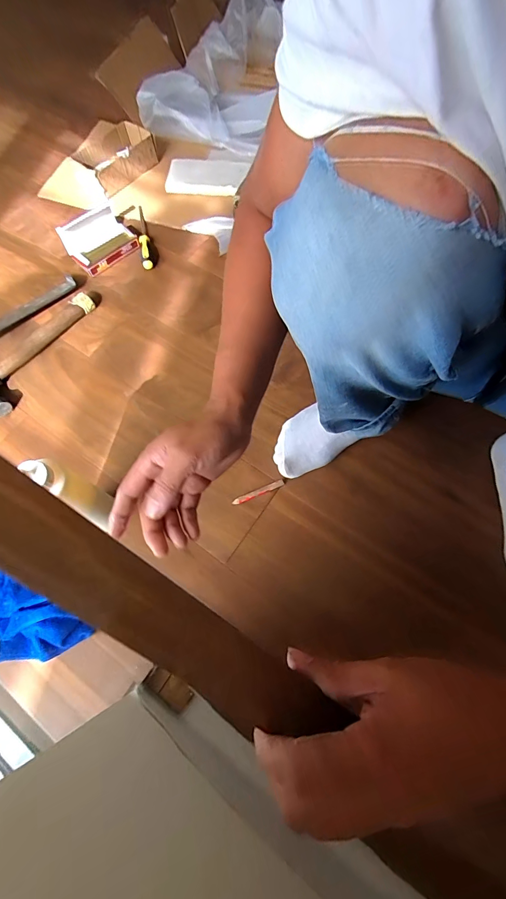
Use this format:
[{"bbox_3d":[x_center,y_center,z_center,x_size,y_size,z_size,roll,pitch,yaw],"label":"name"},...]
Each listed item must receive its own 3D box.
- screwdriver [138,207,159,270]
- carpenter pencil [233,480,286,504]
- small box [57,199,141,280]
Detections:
[{"bbox_3d":[-0.239,-0.477,0.819,0.034,0.026,0.186,-13,69,-4],"label":"screwdriver"},{"bbox_3d":[0.009,0.069,0.593,0.088,0.004,0.011,-22,69,-7],"label":"carpenter pencil"},{"bbox_3d":[-0.328,-0.456,0.788,0.148,0.071,0.101,-42,73,-14],"label":"small box"}]

